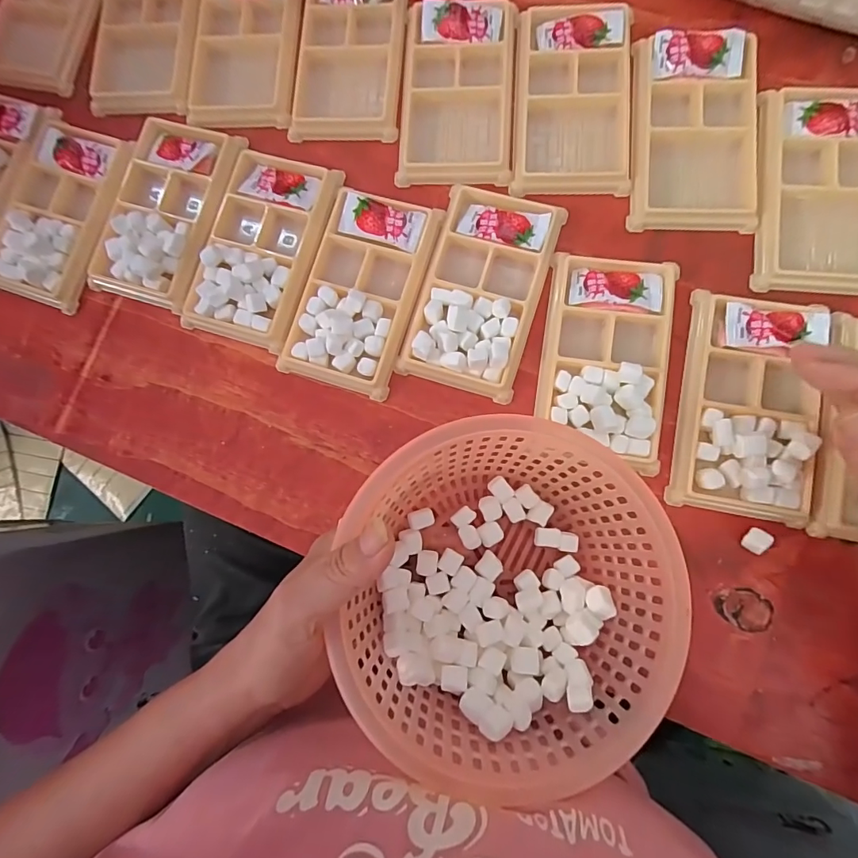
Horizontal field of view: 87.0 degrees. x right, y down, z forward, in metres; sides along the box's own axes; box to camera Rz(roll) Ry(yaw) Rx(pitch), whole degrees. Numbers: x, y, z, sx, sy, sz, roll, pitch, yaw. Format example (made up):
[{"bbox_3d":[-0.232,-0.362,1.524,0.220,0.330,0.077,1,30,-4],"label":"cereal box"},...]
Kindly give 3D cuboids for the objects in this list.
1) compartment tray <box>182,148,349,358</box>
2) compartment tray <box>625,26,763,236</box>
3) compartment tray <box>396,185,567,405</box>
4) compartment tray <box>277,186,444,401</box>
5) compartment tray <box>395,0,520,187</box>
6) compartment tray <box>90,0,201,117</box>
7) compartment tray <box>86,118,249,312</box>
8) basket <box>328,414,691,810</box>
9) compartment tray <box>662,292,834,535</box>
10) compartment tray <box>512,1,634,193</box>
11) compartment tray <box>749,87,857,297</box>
[{"bbox_3d":[-0.118,-0.128,0.314,0.079,0.013,0.132,17,86,7],"label":"compartment tray"},{"bbox_3d":[0.176,-0.197,0.298,0.076,0.014,0.130,3,84,6],"label":"compartment tray"},{"bbox_3d":[0.034,-0.092,0.294,0.076,0.016,0.131,17,87,7],"label":"compartment tray"},{"bbox_3d":[-0.047,-0.094,0.304,0.075,0.015,0.130,18,86,7],"label":"compartment tray"},{"bbox_3d":[0.021,-0.237,0.318,0.078,0.015,0.127,3,84,6],"label":"compartment tray"},{"bbox_3d":[-0.210,-0.303,0.340,0.077,0.013,0.129,7,84,6],"label":"compartment tray"},{"bbox_3d":[-0.192,-0.158,0.323,0.078,0.018,0.133,18,86,7],"label":"compartment tray"},{"bbox_3d":[0.044,0.081,0.241,0.157,0.082,0.167,-1,85,6],"label":"basket"},{"bbox_3d":[0.196,-0.015,0.271,0.075,0.017,0.133,10,85,7],"label":"compartment tray"},{"bbox_3d":[0.099,-0.225,0.310,0.078,0.016,0.127,2,84,6],"label":"compartment tray"},{"bbox_3d":[0.254,-0.153,0.291,0.078,0.013,0.131,5,84,6],"label":"compartment tray"}]

